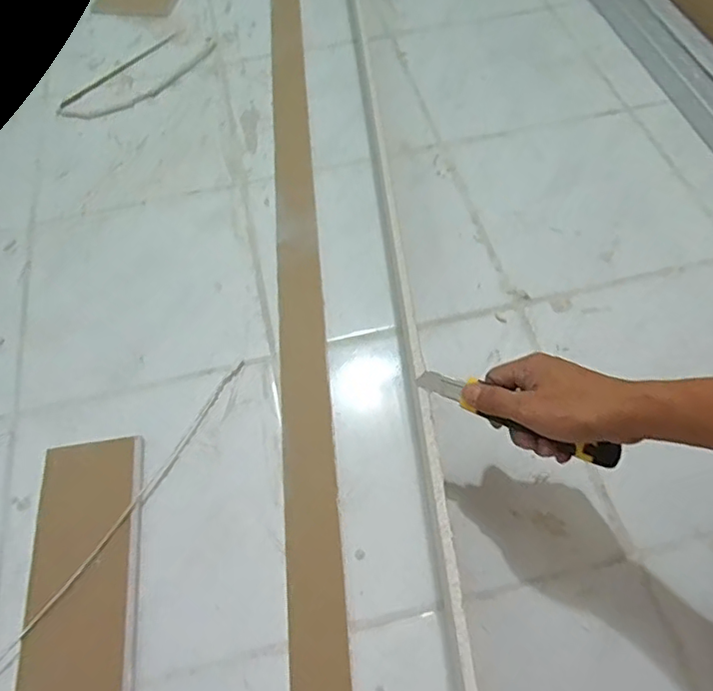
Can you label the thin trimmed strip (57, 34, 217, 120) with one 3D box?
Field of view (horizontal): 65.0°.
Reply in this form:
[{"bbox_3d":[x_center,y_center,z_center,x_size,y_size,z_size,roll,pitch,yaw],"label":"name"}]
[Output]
[{"bbox_3d":[-0.363,-0.460,0.942,0.102,0.012,0.288,34,67,19],"label":"thin trimmed strip"}]

